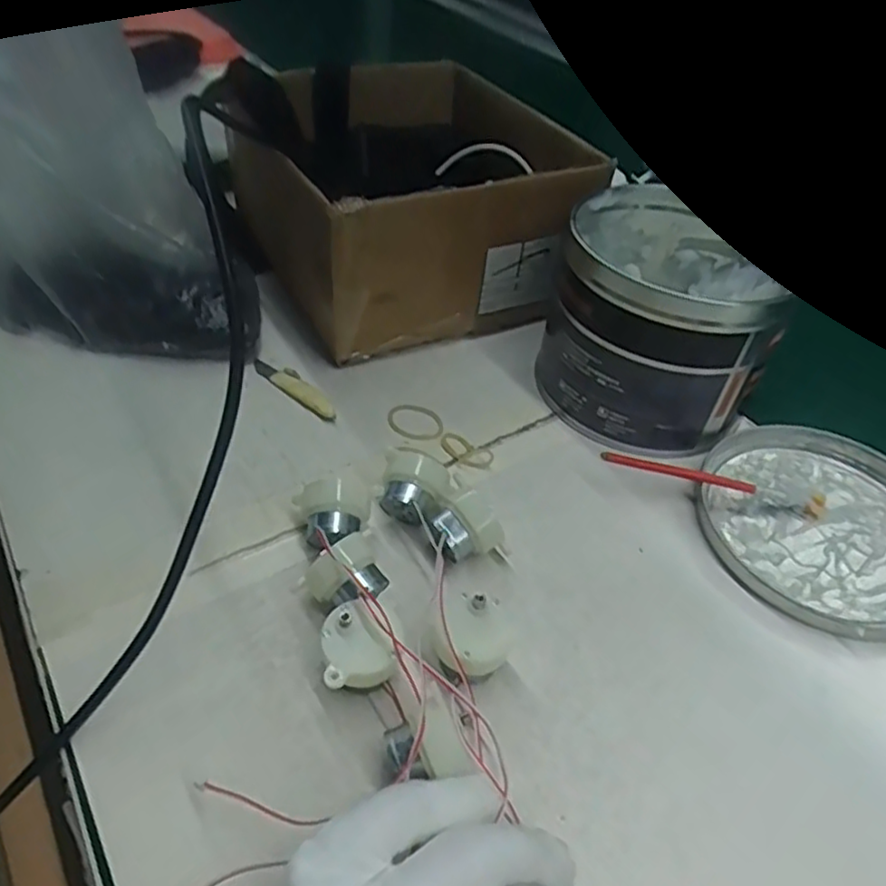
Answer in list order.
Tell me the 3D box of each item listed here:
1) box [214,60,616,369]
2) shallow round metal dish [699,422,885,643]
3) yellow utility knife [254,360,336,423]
[{"bbox_3d":[-0.026,-0.169,0.475,0.186,0.108,0.202,-16,48,-22],"label":"box"},{"bbox_3d":[0.203,0.042,0.359,0.125,0.013,0.133,3,44,-3],"label":"shallow round metal dish"},{"bbox_3d":[-0.087,-0.033,0.403,0.068,0.007,0.017,37,52,28],"label":"yellow utility knife"}]

